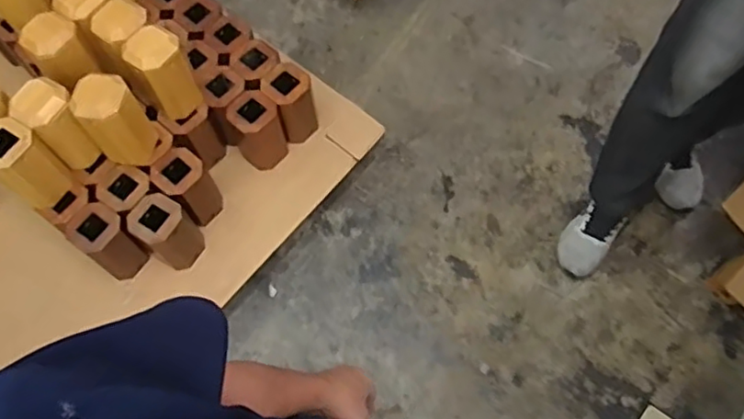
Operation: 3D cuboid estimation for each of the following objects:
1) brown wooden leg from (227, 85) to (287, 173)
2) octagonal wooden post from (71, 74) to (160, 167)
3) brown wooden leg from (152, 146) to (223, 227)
[{"bbox_3d":[-0.261,-0.178,1.462,0.117,0.169,0.113,-22,65,-7],"label":"brown wooden leg"},{"bbox_3d":[-0.513,-0.177,1.275,0.115,0.192,0.098,-41,69,-15],"label":"octagonal wooden post"},{"bbox_3d":[-0.402,-0.045,1.414,0.109,0.182,0.104,-36,67,-13],"label":"brown wooden leg"}]

